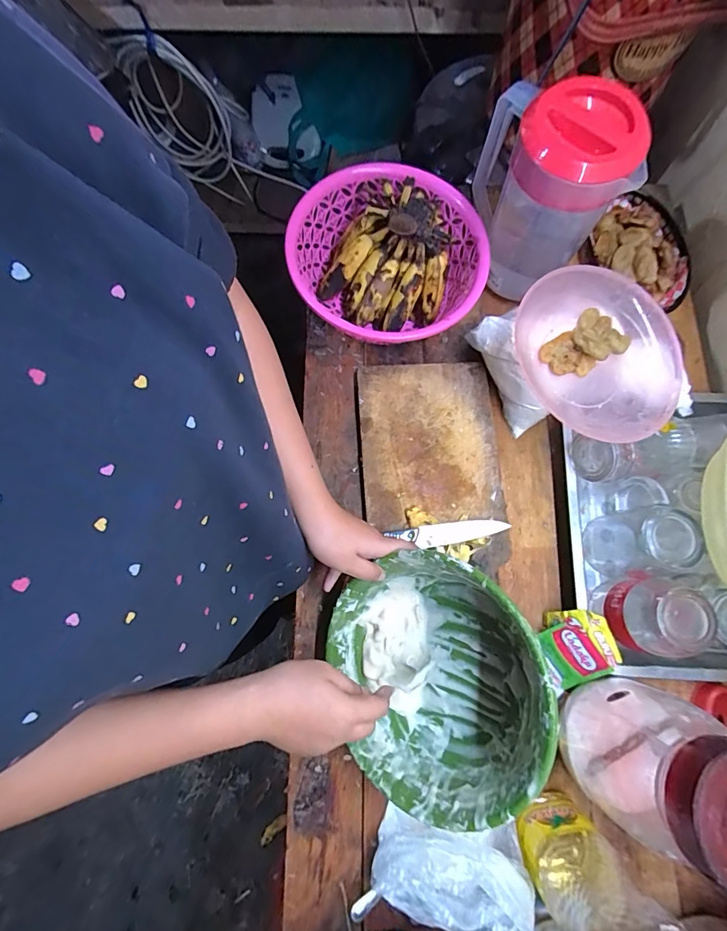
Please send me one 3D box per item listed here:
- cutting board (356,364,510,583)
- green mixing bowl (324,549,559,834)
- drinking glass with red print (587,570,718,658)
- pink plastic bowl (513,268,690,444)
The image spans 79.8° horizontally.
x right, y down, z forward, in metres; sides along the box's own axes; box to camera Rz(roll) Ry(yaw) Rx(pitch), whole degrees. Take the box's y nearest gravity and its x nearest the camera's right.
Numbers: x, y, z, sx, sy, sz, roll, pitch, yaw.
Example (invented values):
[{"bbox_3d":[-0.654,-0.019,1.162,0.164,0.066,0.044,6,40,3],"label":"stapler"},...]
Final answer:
[{"bbox_3d":[0.089,-0.003,0.569,0.179,0.018,0.270,-4,76,-1],"label":"cutting board"},{"bbox_3d":[0.080,0.217,0.460,0.248,0.105,0.236,-7,79,35],"label":"green mixing bowl"},{"bbox_3d":[0.313,0.161,0.490,0.072,0.118,0.078,0,76,0],"label":"drinking glass with red print"},{"bbox_3d":[0.296,-0.138,0.531,0.197,0.050,0.210,0,76,0],"label":"pink plastic bowl"}]

